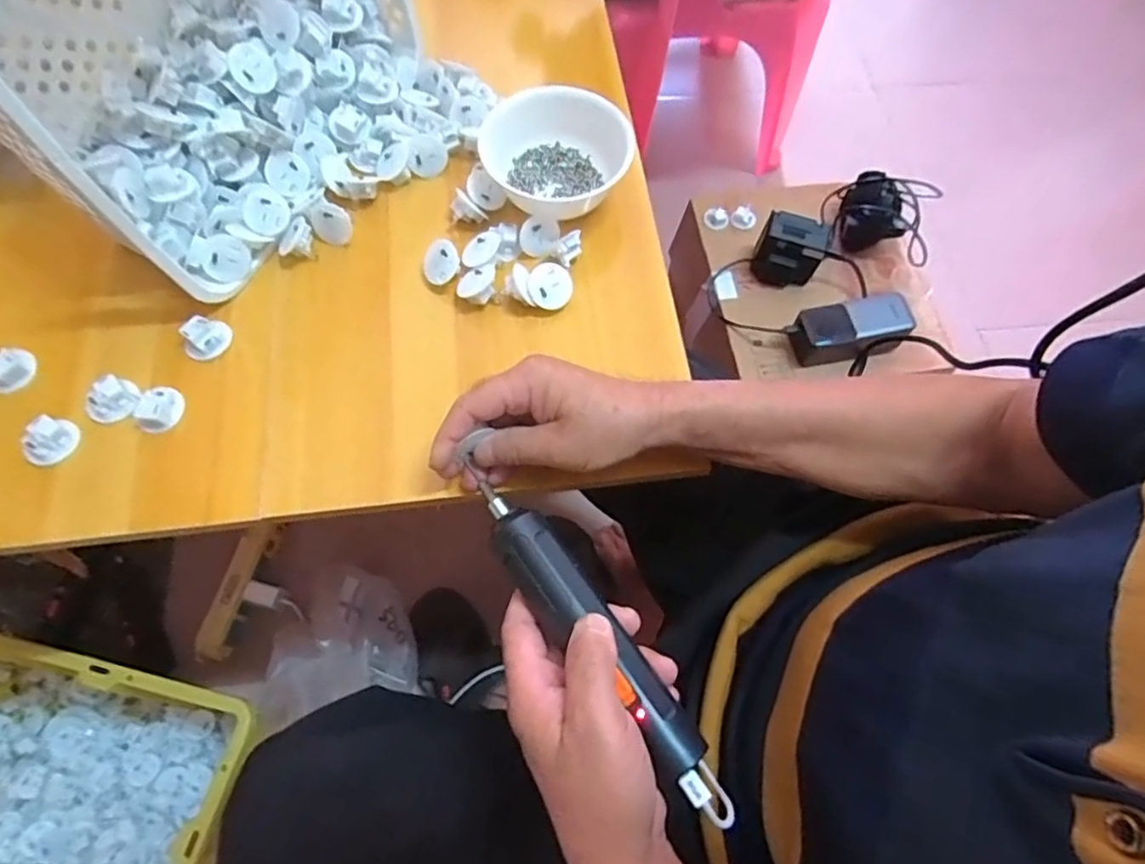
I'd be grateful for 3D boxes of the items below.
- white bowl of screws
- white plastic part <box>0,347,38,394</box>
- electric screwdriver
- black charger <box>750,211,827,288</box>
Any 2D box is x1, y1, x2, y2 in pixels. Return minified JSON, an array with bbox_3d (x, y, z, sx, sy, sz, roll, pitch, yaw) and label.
[{"bbox_3d":[-0.015,-0.225,0.507,0.117,0.063,0.096,-6,67,-5],"label":"white bowl of screws"},{"bbox_3d":[-0.391,-0.043,0.435,0.031,0.014,0.027,-40,74,-17],"label":"white plastic part"},{"bbox_3d":[0.006,0.106,0.352,0.033,0.029,0.231,-35,71,-16],"label":"electric screwdriver"},{"bbox_3d":[0.272,-0.228,0.792,0.080,0.076,0.054,19,67,6],"label":"black charger"}]

